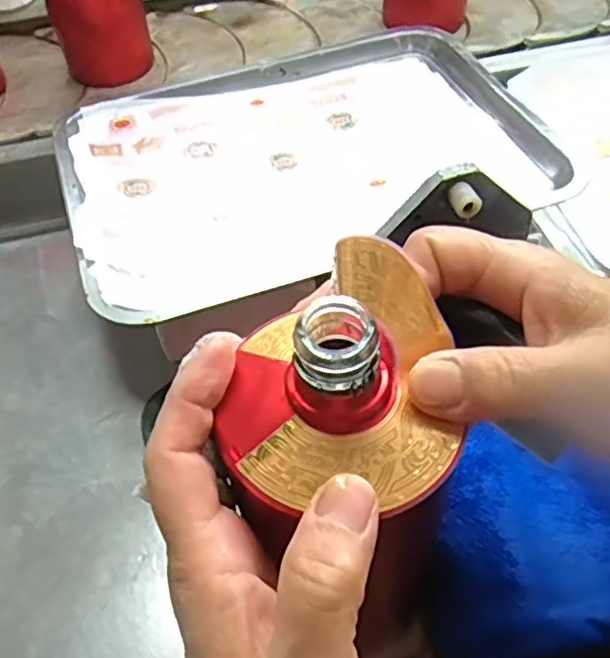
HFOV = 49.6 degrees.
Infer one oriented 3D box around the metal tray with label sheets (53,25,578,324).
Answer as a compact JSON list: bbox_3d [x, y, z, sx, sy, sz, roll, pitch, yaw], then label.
[{"bbox_3d":[-0.005,-0.134,0.501,0.347,0.037,0.263,-19,58,-11],"label":"metal tray with label sheets"}]

